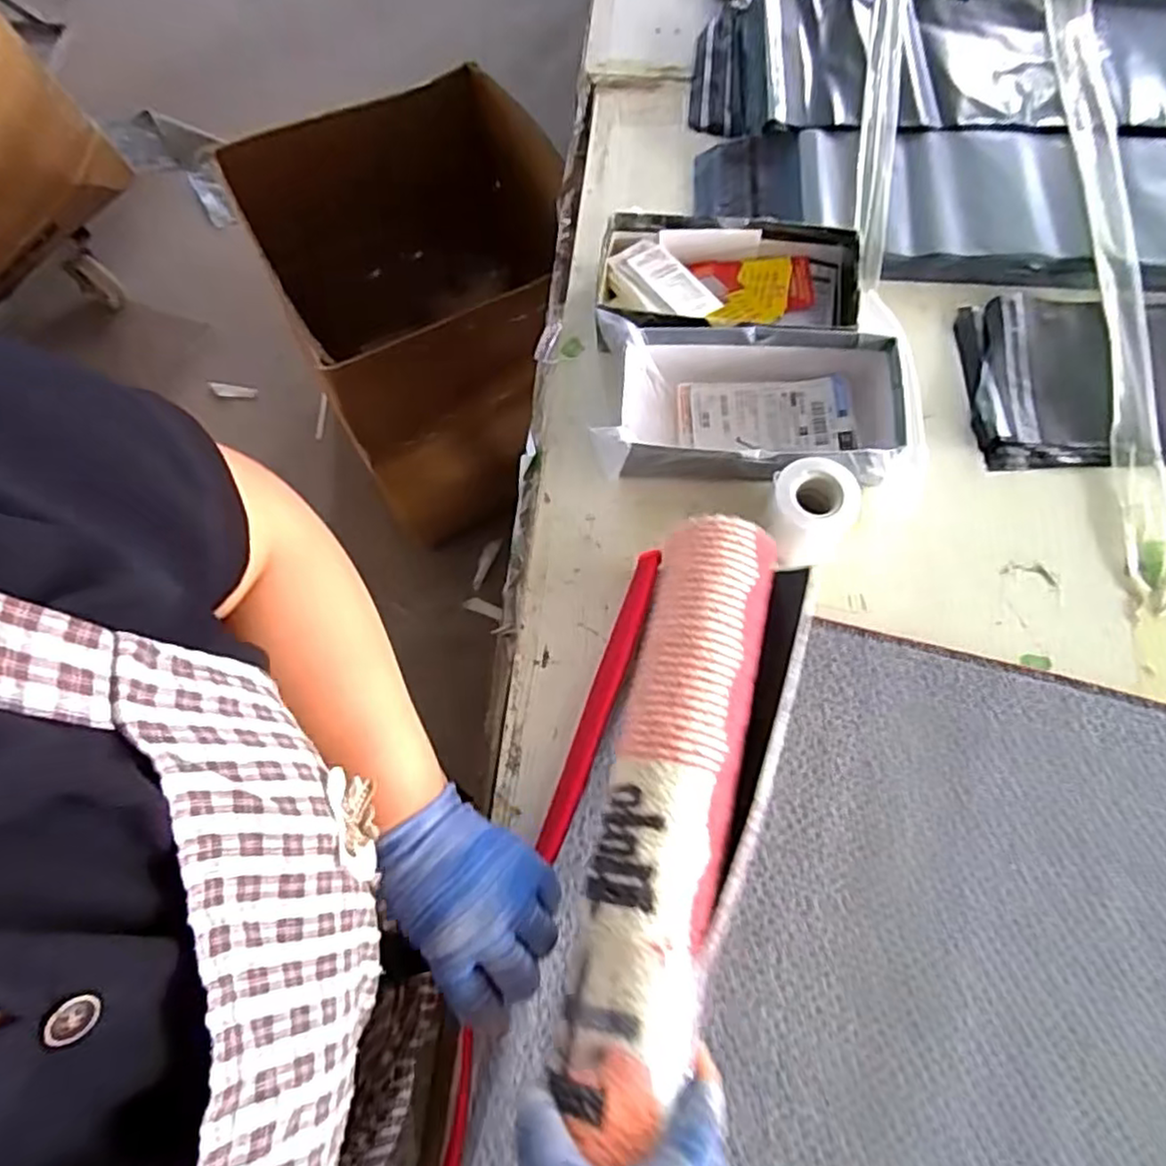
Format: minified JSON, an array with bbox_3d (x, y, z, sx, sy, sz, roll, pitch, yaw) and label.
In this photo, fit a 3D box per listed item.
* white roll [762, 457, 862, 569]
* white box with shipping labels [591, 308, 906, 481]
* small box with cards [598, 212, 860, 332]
[{"bbox_3d":[0.170,-0.051,0.516,0.063,0.060,0.065,-1,71,2],"label":"white roll"},{"bbox_3d":[0.132,-0.143,0.555,0.239,0.054,0.128,5,71,4],"label":"white box with shipping labels"},{"bbox_3d":[0.122,-0.252,0.595,0.220,0.057,0.118,7,71,5],"label":"small box with cards"}]

